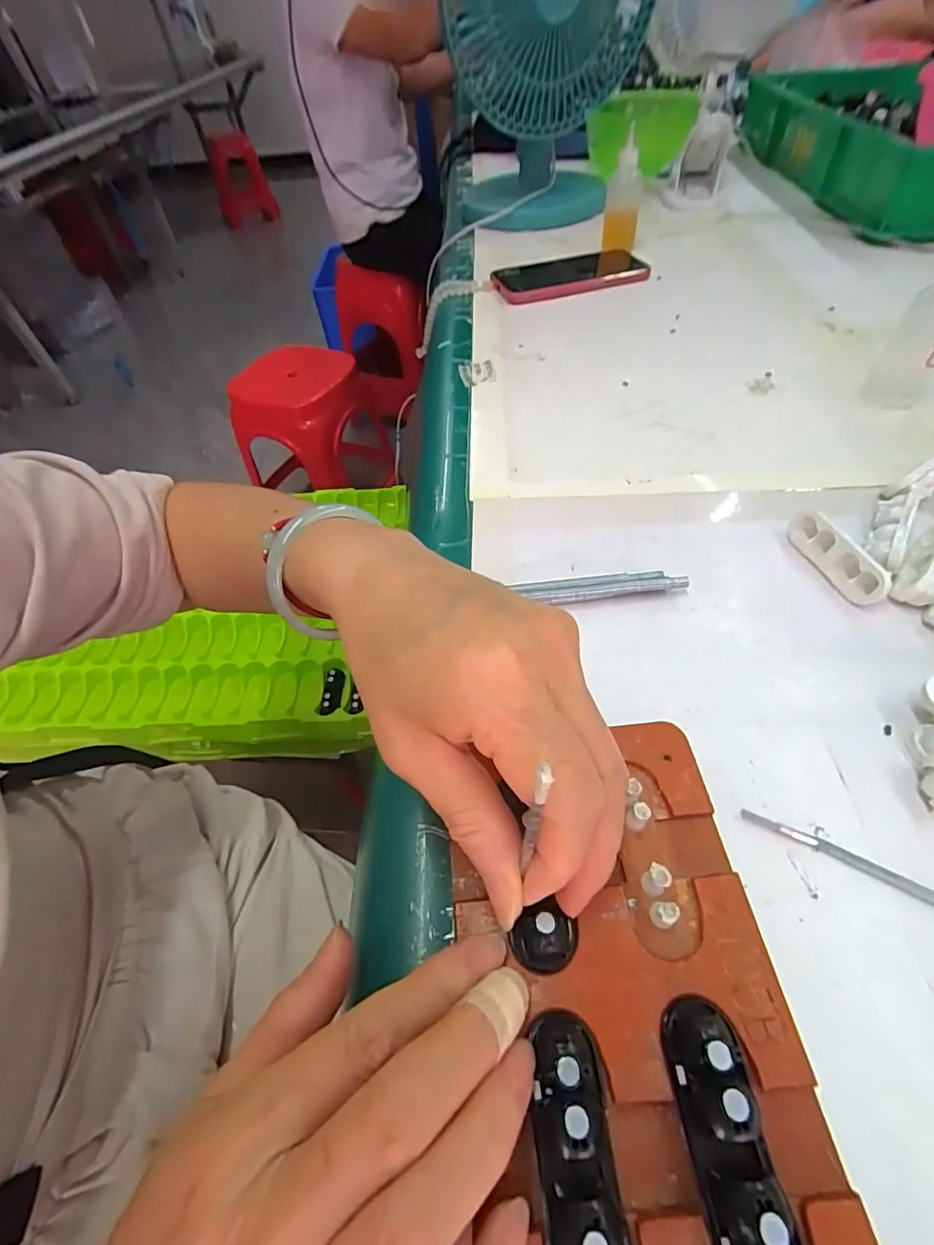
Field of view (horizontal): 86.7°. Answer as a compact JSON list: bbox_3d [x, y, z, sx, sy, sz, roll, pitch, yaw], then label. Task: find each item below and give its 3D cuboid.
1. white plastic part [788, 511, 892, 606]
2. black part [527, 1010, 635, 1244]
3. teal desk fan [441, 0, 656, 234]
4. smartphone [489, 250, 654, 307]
[{"bbox_3d":[0.199,-0.037,0.268,0.012,0.019,0.062,-17,53,-7],"label":"white plastic part"},{"bbox_3d":[0.029,0.140,0.125,0.021,0.015,0.063,-6,53,1],"label":"black part"},{"bbox_3d":[0.090,-0.636,0.550,0.218,0.301,0.175,6,54,9],"label":"teal desk fan"},{"bbox_3d":[0.118,-0.381,0.539,0.176,0.011,0.083,-16,53,-7],"label":"smartphone"}]

